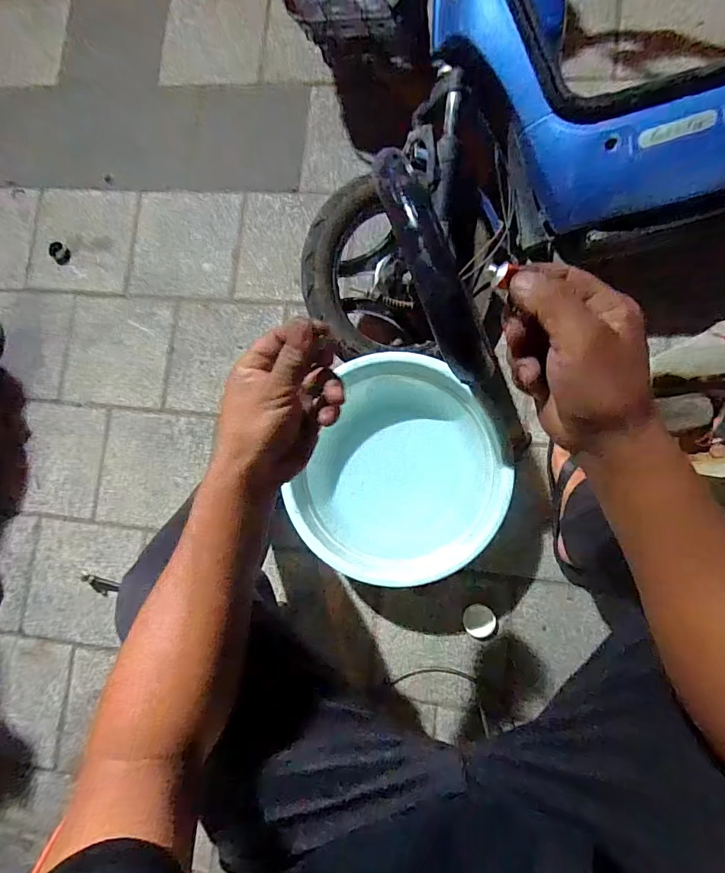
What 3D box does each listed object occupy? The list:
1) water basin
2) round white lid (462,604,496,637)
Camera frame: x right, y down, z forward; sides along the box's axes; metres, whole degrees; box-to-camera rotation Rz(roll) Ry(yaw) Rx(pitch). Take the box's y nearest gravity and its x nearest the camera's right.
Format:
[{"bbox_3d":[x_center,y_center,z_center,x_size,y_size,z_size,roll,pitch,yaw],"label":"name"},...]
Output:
[{"bbox_3d":[0.077,0.076,0.796,0.332,0.163,0.356,-1,84,7],"label":"water basin"},{"bbox_3d":[0.221,0.348,0.827,0.059,0.004,0.058,-1,84,7],"label":"round white lid"}]

